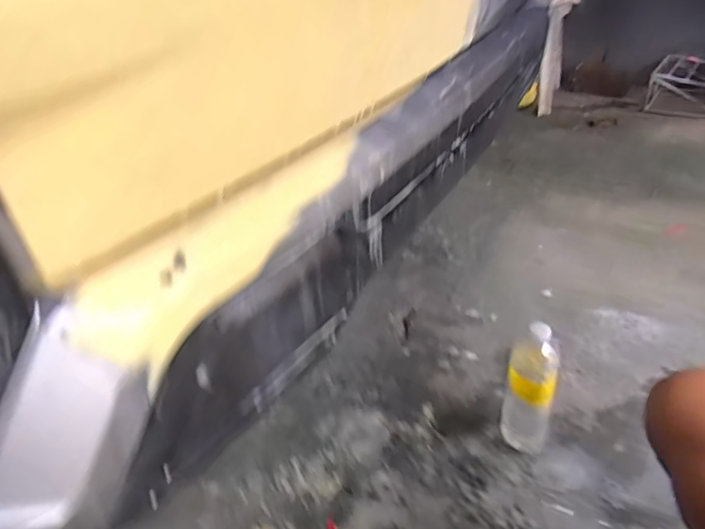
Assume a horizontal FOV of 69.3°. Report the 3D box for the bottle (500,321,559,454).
[{"bbox_3d":[0.291,0.208,0.842,0.072,0.255,0.081,7,35,18],"label":"bottle"}]

